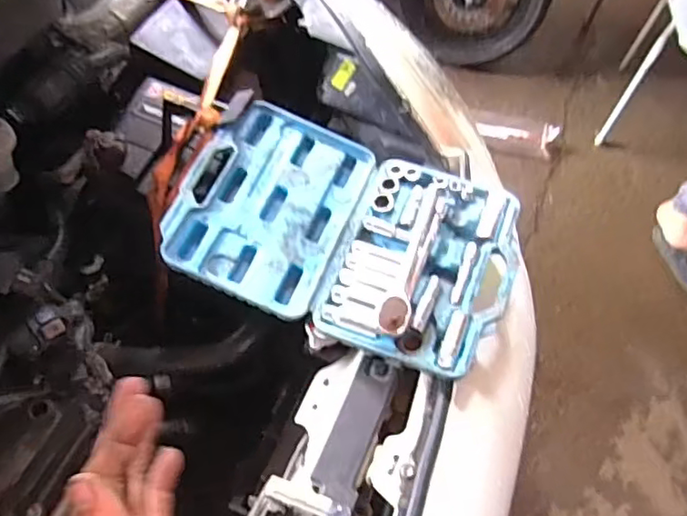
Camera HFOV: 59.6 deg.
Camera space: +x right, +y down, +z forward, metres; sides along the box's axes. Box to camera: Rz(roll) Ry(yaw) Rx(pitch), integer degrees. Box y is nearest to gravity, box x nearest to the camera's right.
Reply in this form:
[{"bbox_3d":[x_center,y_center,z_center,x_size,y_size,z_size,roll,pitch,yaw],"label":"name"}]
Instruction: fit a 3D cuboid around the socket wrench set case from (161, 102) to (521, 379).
[{"bbox_3d":[0.006,-0.032,0.702,0.372,0.049,0.239,20,58,8],"label":"socket wrench set case"}]

